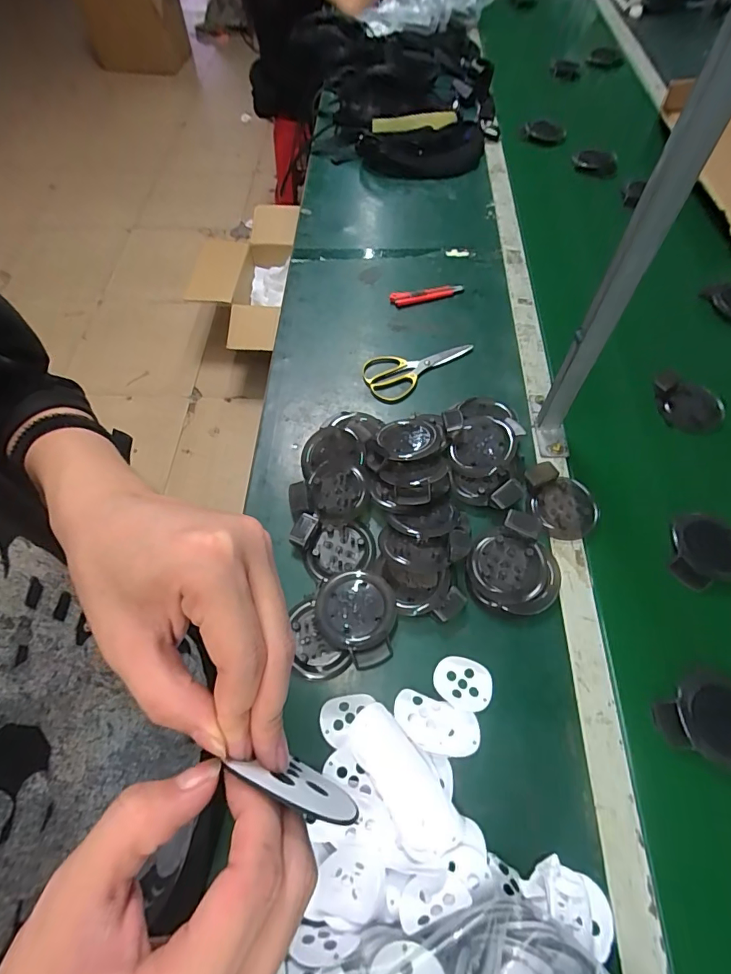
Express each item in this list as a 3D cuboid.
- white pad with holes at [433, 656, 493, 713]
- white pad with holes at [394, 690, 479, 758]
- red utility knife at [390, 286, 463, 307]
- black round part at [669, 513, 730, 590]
[{"bbox_3d":[0.105,0.211,0.500,0.060,0.012,0.048,17,62,10],"label":"white pad with holes"},{"bbox_3d":[0.073,0.246,0.478,0.088,0.015,0.047,15,61,9],"label":"white pad with holes"},{"bbox_3d":[0.109,-0.341,0.823,0.128,0.012,0.028,-7,60,-4],"label":"red utility knife"},{"bbox_3d":[0.424,0.082,0.576,0.077,0.028,0.095,12,60,21],"label":"black round part"}]

